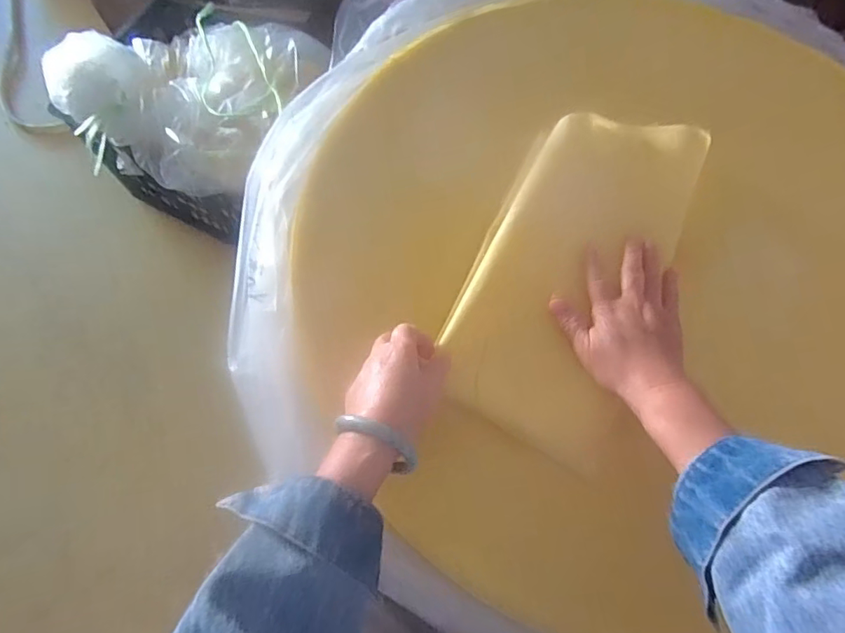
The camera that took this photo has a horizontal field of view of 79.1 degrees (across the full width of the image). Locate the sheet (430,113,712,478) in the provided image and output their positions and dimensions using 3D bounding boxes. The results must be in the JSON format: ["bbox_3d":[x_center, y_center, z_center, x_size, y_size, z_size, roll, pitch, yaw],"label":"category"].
[{"bbox_3d":[0.143,-0.049,0.475,0.164,0.029,0.331,27,76,-2],"label":"sheet"}]

